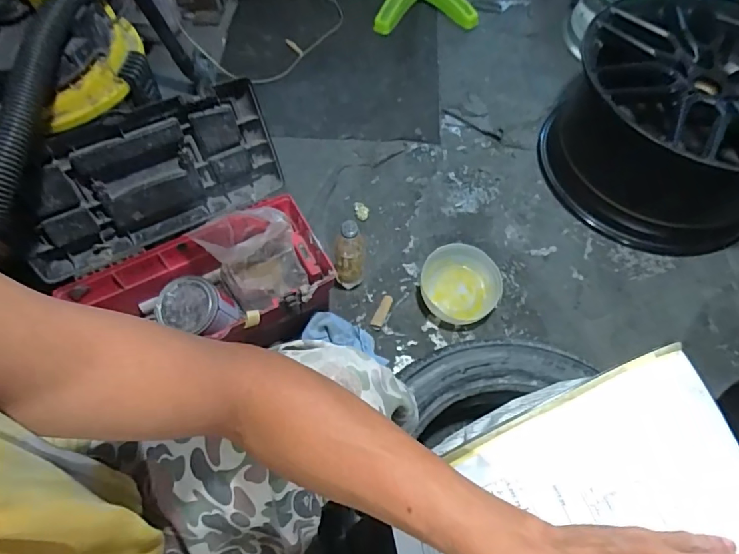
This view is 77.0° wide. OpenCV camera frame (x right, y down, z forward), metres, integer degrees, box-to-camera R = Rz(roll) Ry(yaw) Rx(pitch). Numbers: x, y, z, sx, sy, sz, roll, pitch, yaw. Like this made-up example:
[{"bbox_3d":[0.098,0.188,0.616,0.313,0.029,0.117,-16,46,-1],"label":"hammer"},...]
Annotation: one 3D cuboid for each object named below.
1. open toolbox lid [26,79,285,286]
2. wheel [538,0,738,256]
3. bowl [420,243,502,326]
[{"bbox_3d":[-0.345,-0.179,0.778,0.365,0.203,0.060,-27,42,-17],"label":"open toolbox lid"},{"bbox_3d":[0.667,-0.341,1.008,0.485,0.271,0.465,1,60,-1],"label":"wheel"},{"bbox_3d":[0.182,0.016,0.921,0.140,0.070,0.146,1,60,-1],"label":"bowl"}]

